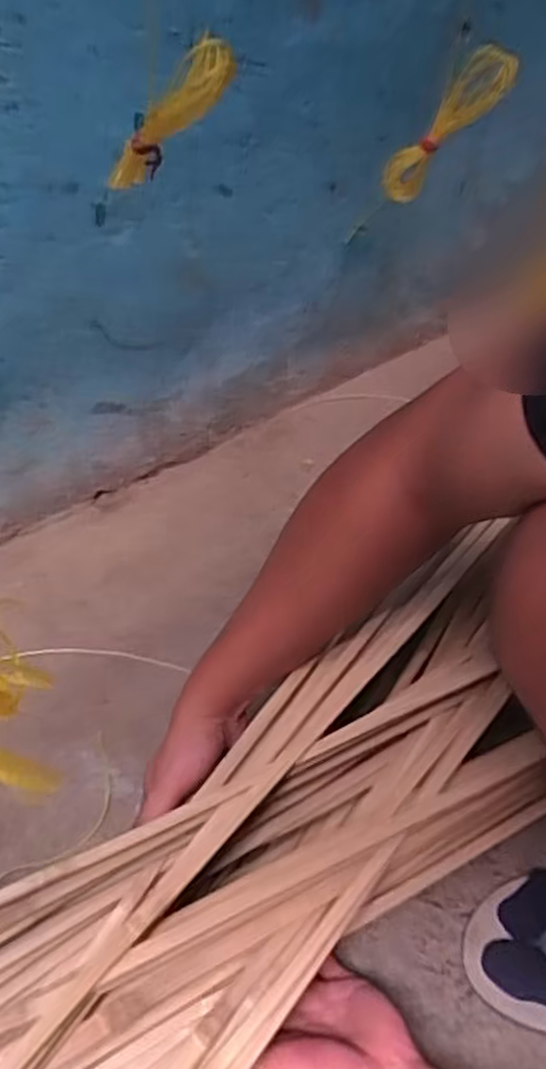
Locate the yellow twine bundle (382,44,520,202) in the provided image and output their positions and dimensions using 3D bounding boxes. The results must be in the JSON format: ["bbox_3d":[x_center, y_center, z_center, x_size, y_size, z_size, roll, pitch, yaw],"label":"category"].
[{"bbox_3d":[0.095,-0.224,0.416,0.024,0.092,0.016,32,44,-19],"label":"yellow twine bundle"}]

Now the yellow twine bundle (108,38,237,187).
[{"bbox_3d":[-0.044,-0.158,0.293,0.021,0.014,0.085,-38,14,-31],"label":"yellow twine bundle"}]

